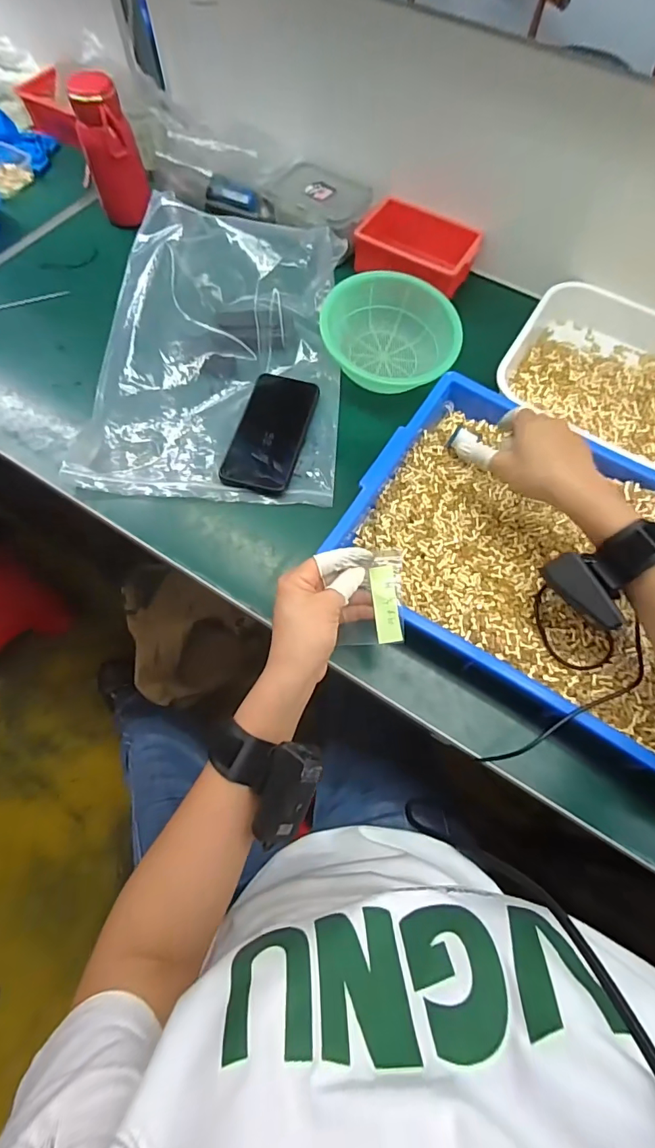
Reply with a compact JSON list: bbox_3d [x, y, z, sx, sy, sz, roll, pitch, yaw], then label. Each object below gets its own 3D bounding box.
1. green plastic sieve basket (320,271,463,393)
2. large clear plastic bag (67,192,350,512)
[{"bbox_3d":[0.078,-0.288,0.555,0.161,0.058,0.151,27,70,9],"label":"green plastic sieve basket"},{"bbox_3d":[-0.126,-0.252,0.515,0.281,0.103,0.339,3,68,-1],"label":"large clear plastic bag"}]

